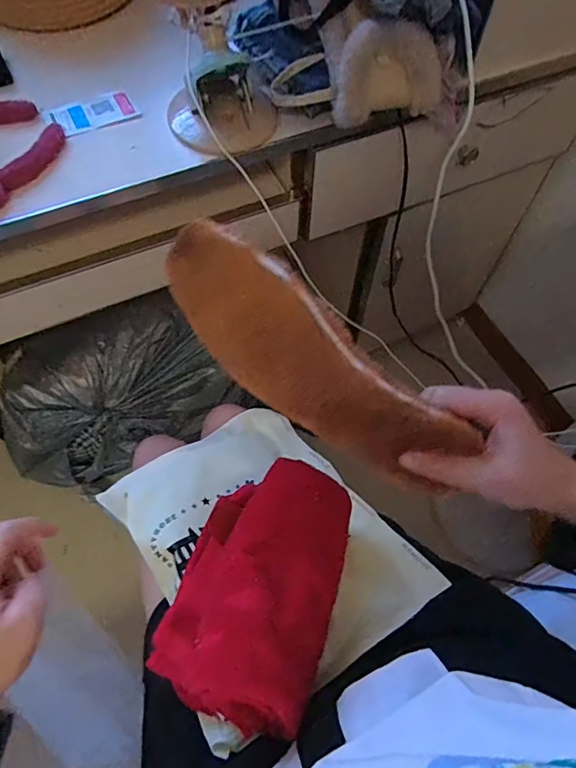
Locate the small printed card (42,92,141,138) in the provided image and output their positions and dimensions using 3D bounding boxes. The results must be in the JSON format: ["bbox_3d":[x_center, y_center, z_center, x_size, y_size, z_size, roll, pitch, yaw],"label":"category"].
[{"bbox_3d":[-0.238,-0.329,0.598,0.105,0.006,0.053,-24,69,-13],"label":"small printed card"}]

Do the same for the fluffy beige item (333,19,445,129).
[{"bbox_3d":[0.112,-0.344,0.545,0.121,0.085,0.044,-14,63,-10],"label":"fluffy beige item"}]

